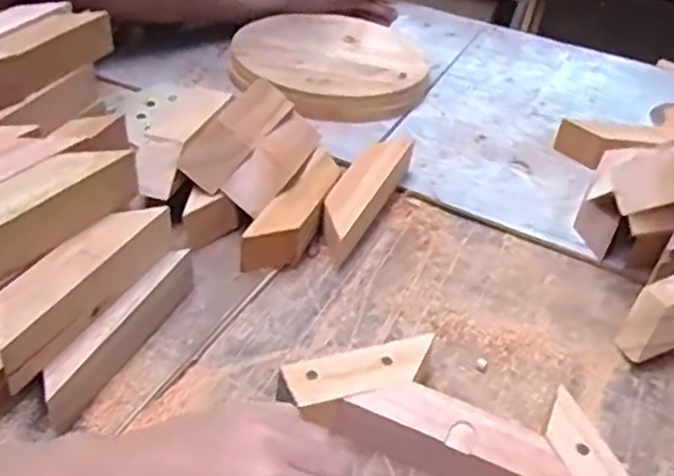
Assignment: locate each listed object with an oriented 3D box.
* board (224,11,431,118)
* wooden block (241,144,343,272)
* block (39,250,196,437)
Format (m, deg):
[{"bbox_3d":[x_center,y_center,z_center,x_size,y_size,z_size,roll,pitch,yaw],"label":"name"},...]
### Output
[{"bbox_3d":[-0.009,-0.221,0.844,0.226,0.042,0.231,4,40,-3],"label":"board"},{"bbox_3d":[-0.031,-0.023,0.622,0.038,0.045,0.145,20,42,16],"label":"wooden block"},{"bbox_3d":[-0.149,0.066,0.493,0.020,0.044,0.156,20,42,15],"label":"block"}]

